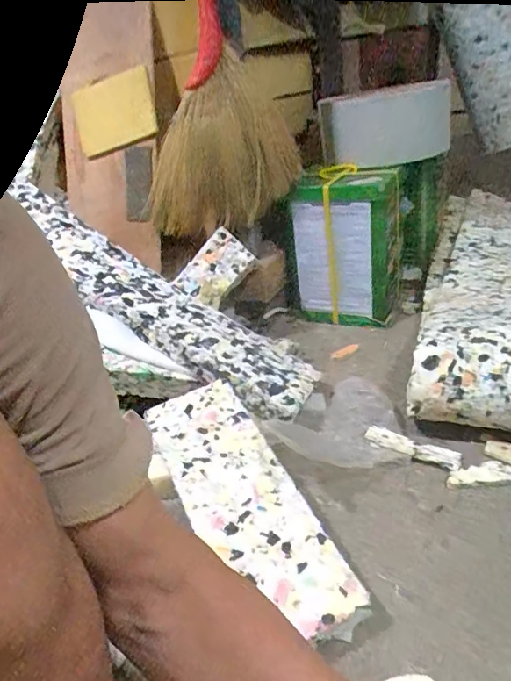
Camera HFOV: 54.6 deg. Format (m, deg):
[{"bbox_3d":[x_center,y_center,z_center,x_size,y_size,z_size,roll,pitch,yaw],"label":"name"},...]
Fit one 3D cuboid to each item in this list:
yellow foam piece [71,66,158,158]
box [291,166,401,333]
[{"bbox_3d":[-0.314,-0.504,1.096,0.210,0.141,0.010,-6,9,27],"label":"yellow foam piece"},{"bbox_3d":[0.219,-0.225,1.195,0.240,0.334,0.194,9,32,29],"label":"box"}]

